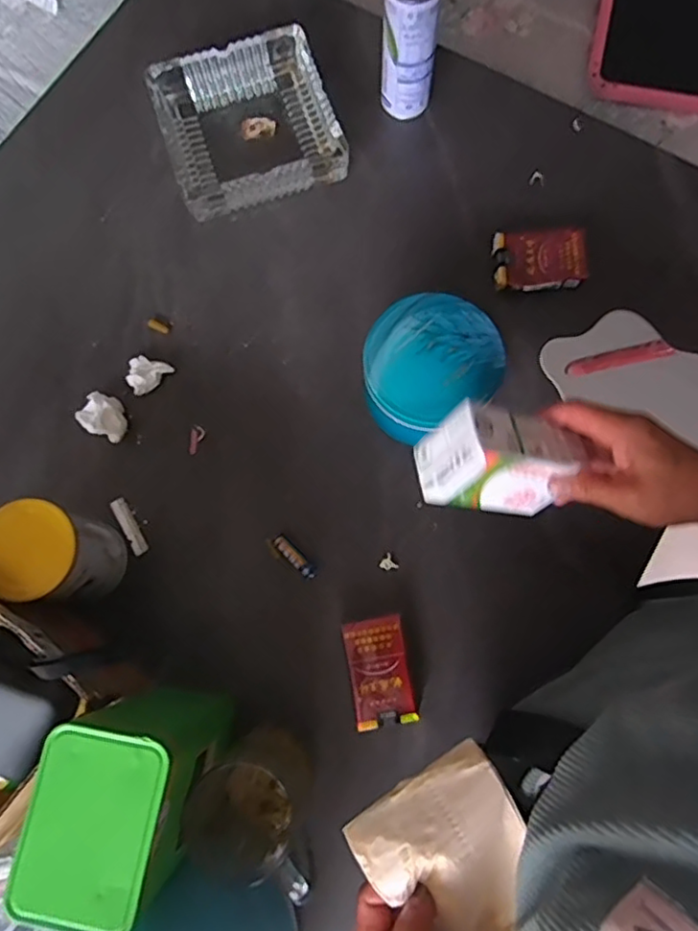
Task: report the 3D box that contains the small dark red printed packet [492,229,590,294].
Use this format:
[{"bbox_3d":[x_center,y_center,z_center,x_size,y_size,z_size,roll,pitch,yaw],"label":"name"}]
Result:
[{"bbox_3d":[0.189,-0.205,0.612,0.088,0.023,0.061,-3,77,0],"label":"small dark red printed packet"}]

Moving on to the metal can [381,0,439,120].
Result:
[{"bbox_3d":[0.059,-0.414,0.608,0.051,0.133,0.052,0,77,1],"label":"metal can"}]

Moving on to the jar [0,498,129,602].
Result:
[{"bbox_3d":[-0.236,0.072,0.503,0.067,0.127,0.071,0,77,1],"label":"jar"}]

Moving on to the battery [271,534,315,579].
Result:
[{"bbox_3d":[-0.049,0.083,0.562,0.014,0.014,0.050,-44,80,-8],"label":"battery"}]

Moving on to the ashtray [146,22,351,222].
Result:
[{"bbox_3d":[-0.107,-0.360,0.647,0.174,0.037,0.174,-18,78,-3],"label":"ashtray"}]

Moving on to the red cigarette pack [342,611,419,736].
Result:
[{"bbox_3d":[0.028,0.176,0.529,0.052,0.026,0.086,-9,77,-1],"label":"red cigarette pack"}]

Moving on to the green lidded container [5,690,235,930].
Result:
[{"bbox_3d":[-0.142,0.216,0.424,0.082,0.160,0.112,11,78,4],"label":"green lidded container"}]

